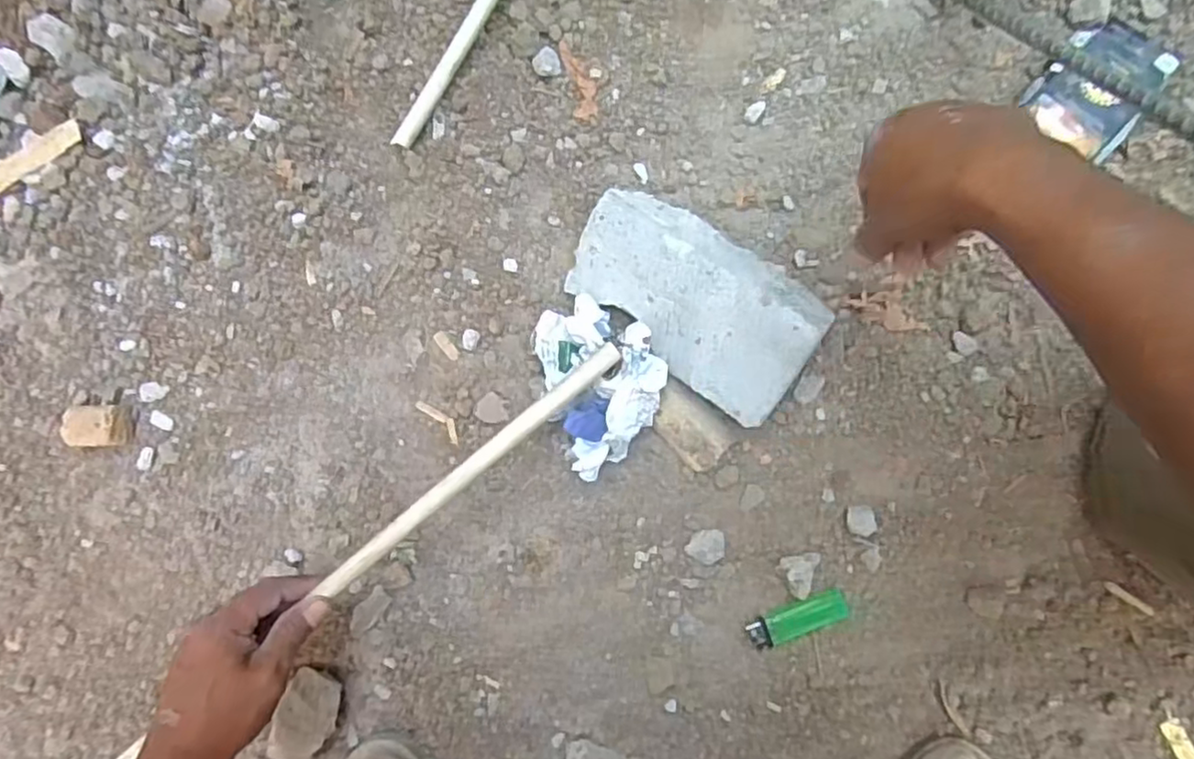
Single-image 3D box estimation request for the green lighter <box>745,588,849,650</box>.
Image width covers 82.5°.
[{"bbox_3d":[0.158,0.191,0.535,0.079,0.013,0.027,-21,86,5],"label":"green lighter"}]

